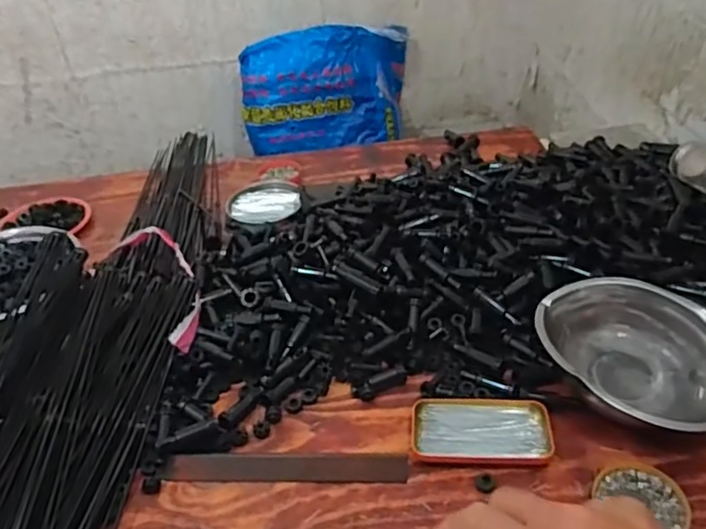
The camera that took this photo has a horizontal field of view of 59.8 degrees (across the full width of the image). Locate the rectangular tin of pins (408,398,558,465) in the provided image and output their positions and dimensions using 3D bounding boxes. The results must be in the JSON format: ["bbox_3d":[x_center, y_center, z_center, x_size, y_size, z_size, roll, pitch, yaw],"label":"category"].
[{"bbox_3d":[0.135,0.174,0.655,0.141,0.019,0.074,-1,35,7],"label":"rectangular tin of pins"}]

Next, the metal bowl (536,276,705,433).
[{"bbox_3d":[0.305,0.106,0.669,0.212,0.094,0.154,16,41,28],"label":"metal bowl"}]

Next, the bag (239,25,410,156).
[{"bbox_3d":[-0.067,-0.518,1.842,0.523,0.345,0.164,-13,36,-10],"label":"bag"}]

